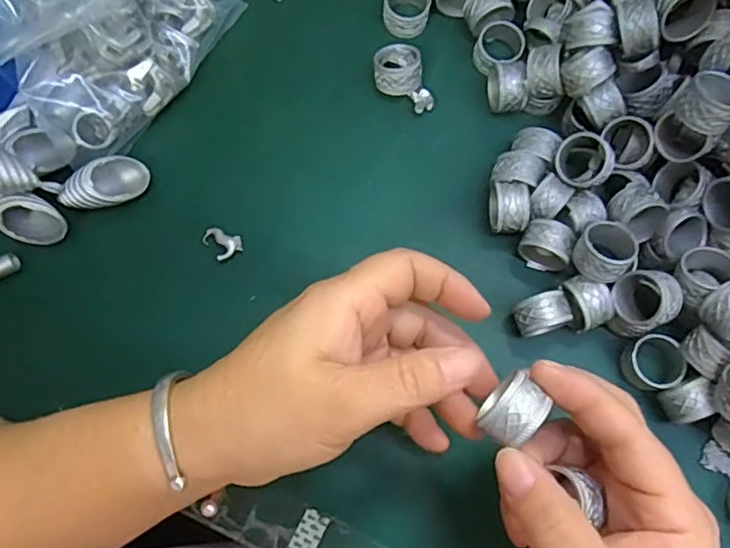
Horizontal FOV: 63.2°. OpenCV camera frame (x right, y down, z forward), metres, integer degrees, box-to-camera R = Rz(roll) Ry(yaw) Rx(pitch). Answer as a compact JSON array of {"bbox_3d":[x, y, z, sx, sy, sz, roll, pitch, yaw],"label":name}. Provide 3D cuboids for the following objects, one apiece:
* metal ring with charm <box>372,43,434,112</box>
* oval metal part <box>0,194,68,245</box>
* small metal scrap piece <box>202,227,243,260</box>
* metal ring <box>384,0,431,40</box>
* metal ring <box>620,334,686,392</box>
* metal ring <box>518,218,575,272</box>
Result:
[{"bbox_3d":[0.021,-0.114,0.346,0.028,0.020,0.039,-23,76,-4],"label":"metal ring with charm"},{"bbox_3d":[-0.185,-0.030,0.324,0.037,0.022,0.025,24,77,8],"label":"oval metal part"},{"bbox_3d":[-0.079,-0.018,0.330,0.017,0.005,0.019,-38,77,-8],"label":"small metal scrap piece"},{"bbox_3d":[0.026,-0.161,0.359,0.026,0.012,0.030,19,77,6],"label":"metal ring"},{"bbox_3d":[0.147,0.045,0.304,0.027,0.014,0.027,0,75,1],"label":"metal ring"},{"bbox_3d":[0.097,-0.016,0.318,0.026,0.023,0.021,20,77,7],"label":"metal ring"}]

